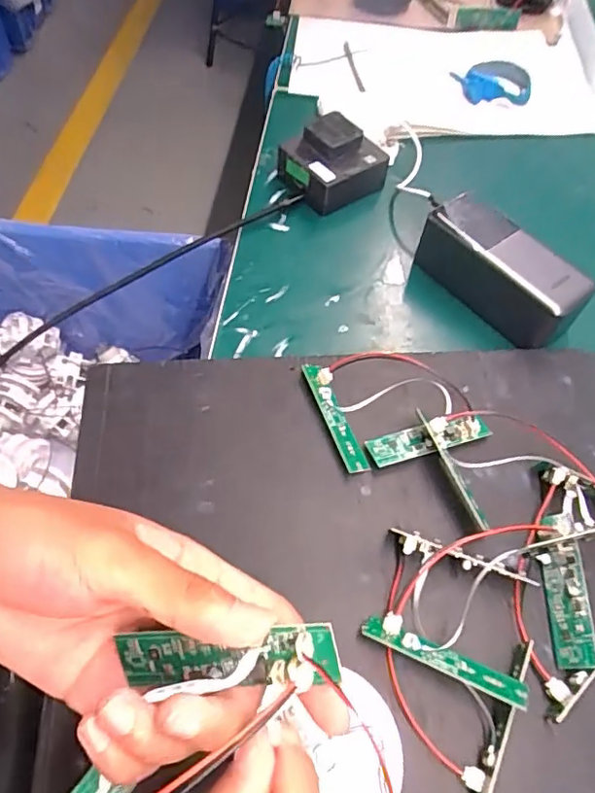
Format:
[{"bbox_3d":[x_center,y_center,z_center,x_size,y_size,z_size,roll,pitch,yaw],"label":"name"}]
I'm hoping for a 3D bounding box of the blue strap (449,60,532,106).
[{"bbox_3d":[0.194,-0.313,0.565,0.077,0.031,0.024,8,59,1],"label":"blue strap"}]

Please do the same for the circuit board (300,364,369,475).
[{"bbox_3d":[0.024,0.013,0.369,0.016,0.013,0.081,-17,61,-13],"label":"circuit board"}]

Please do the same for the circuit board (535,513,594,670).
[{"bbox_3d":[0.147,0.106,0.311,0.022,0.007,0.078,-18,60,33],"label":"circuit board"}]

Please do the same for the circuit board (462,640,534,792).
[{"bbox_3d":[0.098,0.161,0.280,0.014,0.017,0.082,23,60,11],"label":"circuit board"}]

